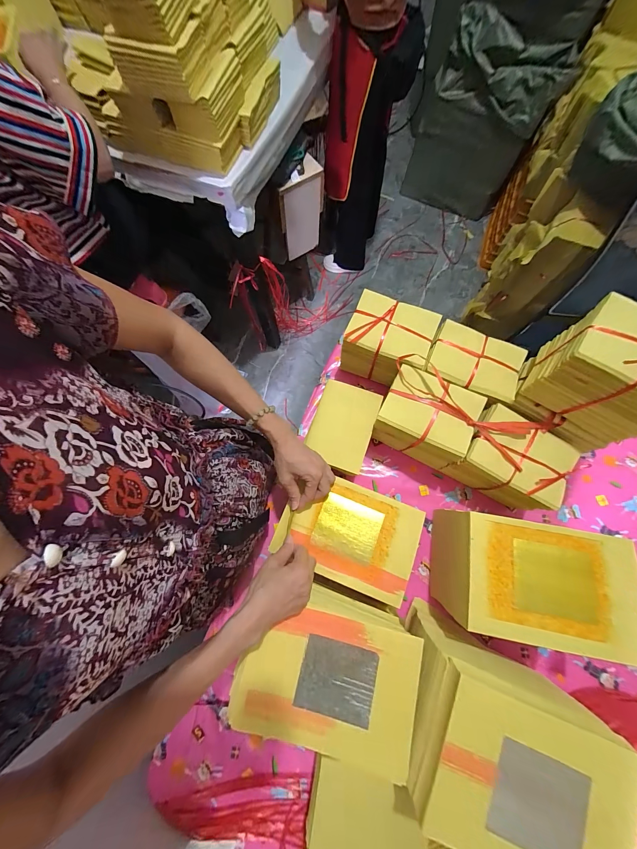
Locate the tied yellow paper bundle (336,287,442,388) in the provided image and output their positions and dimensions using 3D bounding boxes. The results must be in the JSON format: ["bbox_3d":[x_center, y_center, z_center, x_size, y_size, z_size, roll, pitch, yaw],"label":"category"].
[{"bbox_3d":[0.144,-0.170,0.614,0.159,0.140,0.116,22,75,8],"label":"tied yellow paper bundle"}]

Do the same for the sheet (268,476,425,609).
[{"bbox_3d":[0.061,0.187,0.493,0.206,0.005,0.154,20,75,7],"label":"sheet"}]

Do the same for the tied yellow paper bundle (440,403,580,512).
[{"bbox_3d":[0.356,0.068,0.548,0.170,0.119,0.126,28,76,9],"label":"tied yellow paper bundle"}]

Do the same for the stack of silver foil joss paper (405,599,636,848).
[{"bbox_3d":[0.252,0.438,0.419,0.249,0.186,0.184,21,75,8],"label":"stack of silver foil joss paper"}]

